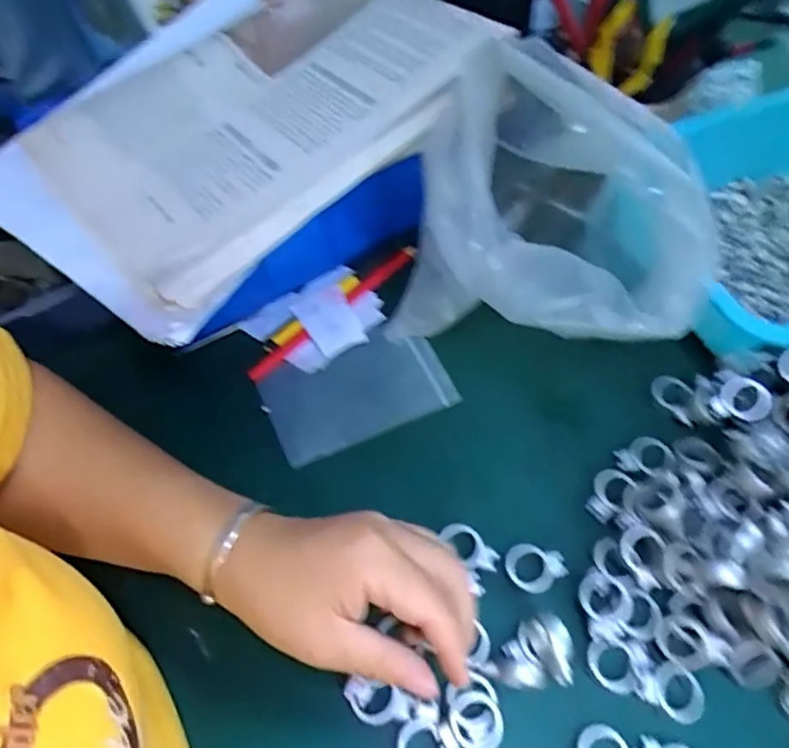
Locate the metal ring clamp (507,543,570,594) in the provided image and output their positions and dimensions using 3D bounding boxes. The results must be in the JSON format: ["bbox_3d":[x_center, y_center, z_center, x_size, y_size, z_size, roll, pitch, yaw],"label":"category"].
[{"bbox_3d":[0.084,0.114,0.348,0.035,0.004,0.028,-12,59,-7],"label":"metal ring clamp"}]

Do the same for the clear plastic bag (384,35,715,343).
[{"bbox_3d":[0.105,-0.089,0.373,0.181,0.169,0.163,31,64,18],"label":"clear plastic bag"}]

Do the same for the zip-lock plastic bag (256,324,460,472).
[{"bbox_3d":[-0.026,0.012,0.421,0.125,0.009,0.078,-24,61,-11],"label":"zip-lock plastic bag"}]

